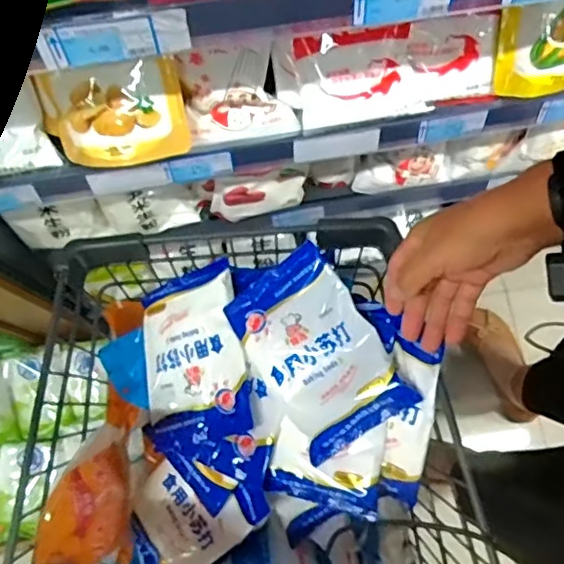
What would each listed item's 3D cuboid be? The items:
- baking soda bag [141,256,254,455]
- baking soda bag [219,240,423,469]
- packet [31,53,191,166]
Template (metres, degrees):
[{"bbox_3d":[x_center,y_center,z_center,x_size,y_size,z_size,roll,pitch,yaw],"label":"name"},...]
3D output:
[{"bbox_3d":[-0.098,0.082,0.633,0.130,0.025,0.200,-7,80,21],"label":"baking soda bag"},{"bbox_3d":[0.031,0.070,0.568,0.126,0.026,0.185,-36,76,16],"label":"baking soda bag"},{"bbox_3d":[-0.183,-0.177,0.600,0.155,0.108,0.033,-6,34,6],"label":"packet"}]

